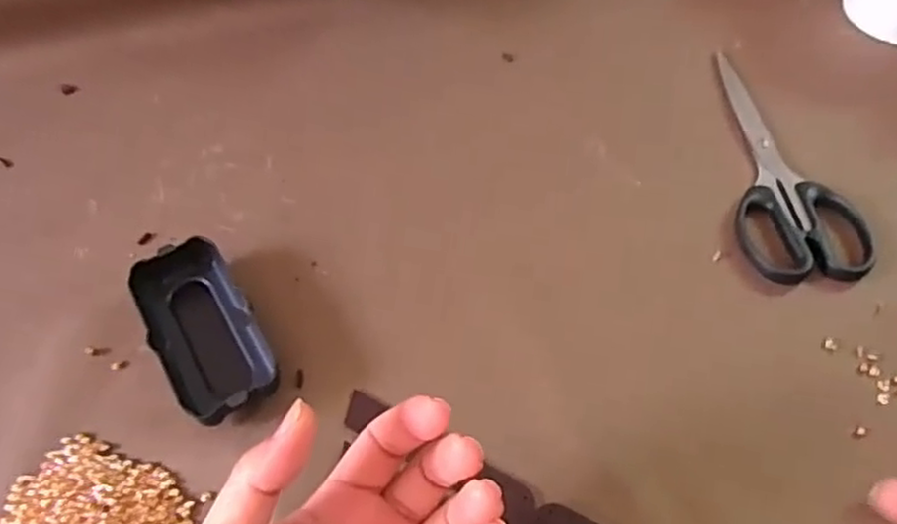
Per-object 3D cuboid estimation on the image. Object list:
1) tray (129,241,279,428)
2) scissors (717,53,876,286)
[{"bbox_3d":[-0.132,0.038,0.379,0.050,0.029,0.108,-27,60,-16],"label":"tray"},{"bbox_3d":[0.216,-0.070,0.447,0.074,0.009,0.185,2,56,3],"label":"scissors"}]

